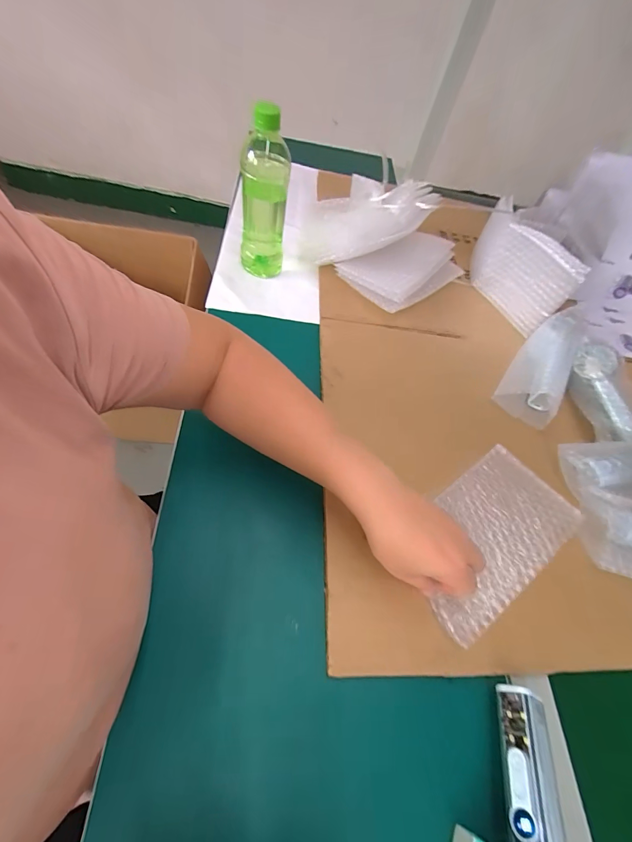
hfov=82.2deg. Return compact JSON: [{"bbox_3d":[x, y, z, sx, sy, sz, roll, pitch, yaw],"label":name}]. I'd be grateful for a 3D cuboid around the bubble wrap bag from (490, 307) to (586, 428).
[{"bbox_3d":[0.336,-0.083,0.525,0.083,0.062,0.176,35,58,10],"label":"bubble wrap bag"}]

